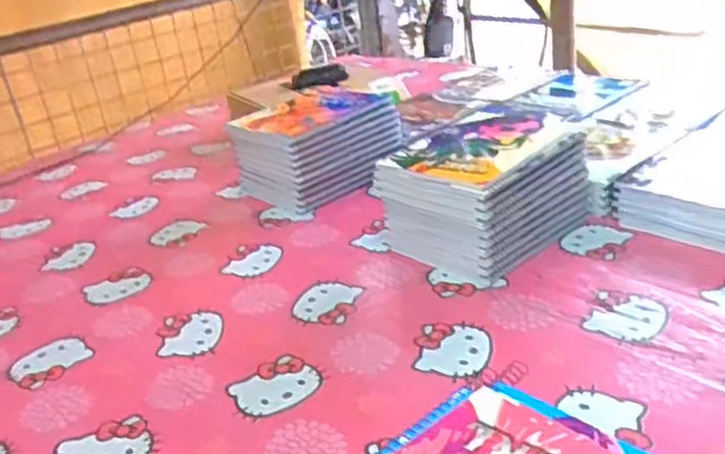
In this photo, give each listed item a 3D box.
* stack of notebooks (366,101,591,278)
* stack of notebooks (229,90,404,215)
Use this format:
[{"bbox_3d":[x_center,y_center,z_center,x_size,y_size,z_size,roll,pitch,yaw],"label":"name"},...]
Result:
[{"bbox_3d":[0.145,-0.043,0.832,0.209,0.121,0.155,-26,30,-33],"label":"stack of notebooks"},{"bbox_3d":[-0.075,-0.125,1.079,0.194,0.131,0.175,-23,29,-30],"label":"stack of notebooks"}]

